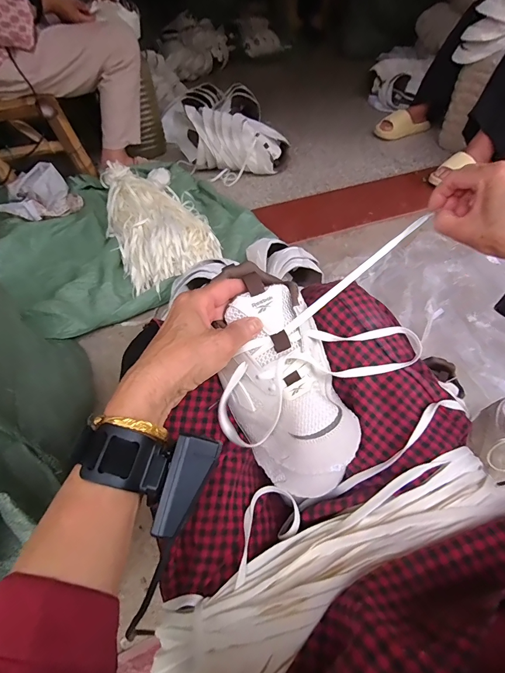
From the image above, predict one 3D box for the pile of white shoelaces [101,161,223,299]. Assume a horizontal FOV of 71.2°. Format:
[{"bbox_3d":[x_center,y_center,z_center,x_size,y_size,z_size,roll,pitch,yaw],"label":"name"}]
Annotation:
[{"bbox_3d":[-0.299,-0.363,1.065,0.276,0.092,0.534,-24,54,-15],"label":"pile of white shoelaces"}]

